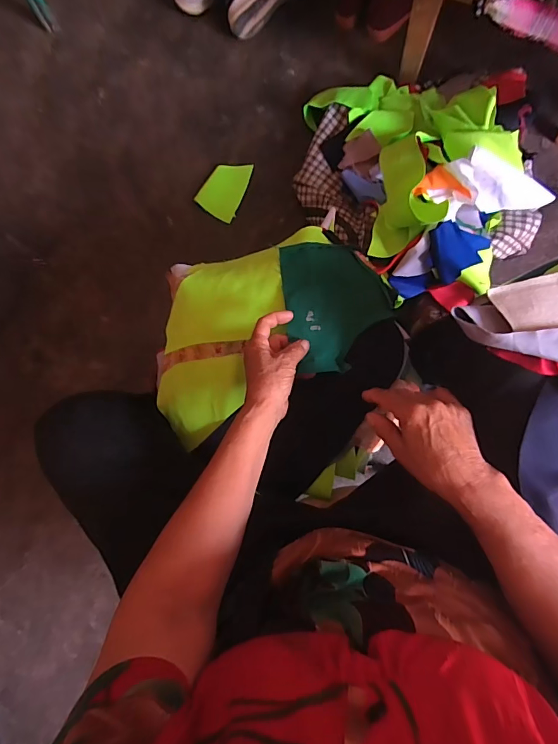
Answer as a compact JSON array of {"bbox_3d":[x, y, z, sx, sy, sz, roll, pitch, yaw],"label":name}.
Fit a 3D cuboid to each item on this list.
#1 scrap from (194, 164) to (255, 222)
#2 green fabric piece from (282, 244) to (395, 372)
[{"bbox_3d":[-0.118,-0.422,0.932,0.095,0.008,0.142,30,87,6],"label":"scrap"},{"bbox_3d":[0.082,-0.092,0.546,0.143,0.017,0.186,-5,70,-9],"label":"green fabric piece"}]

